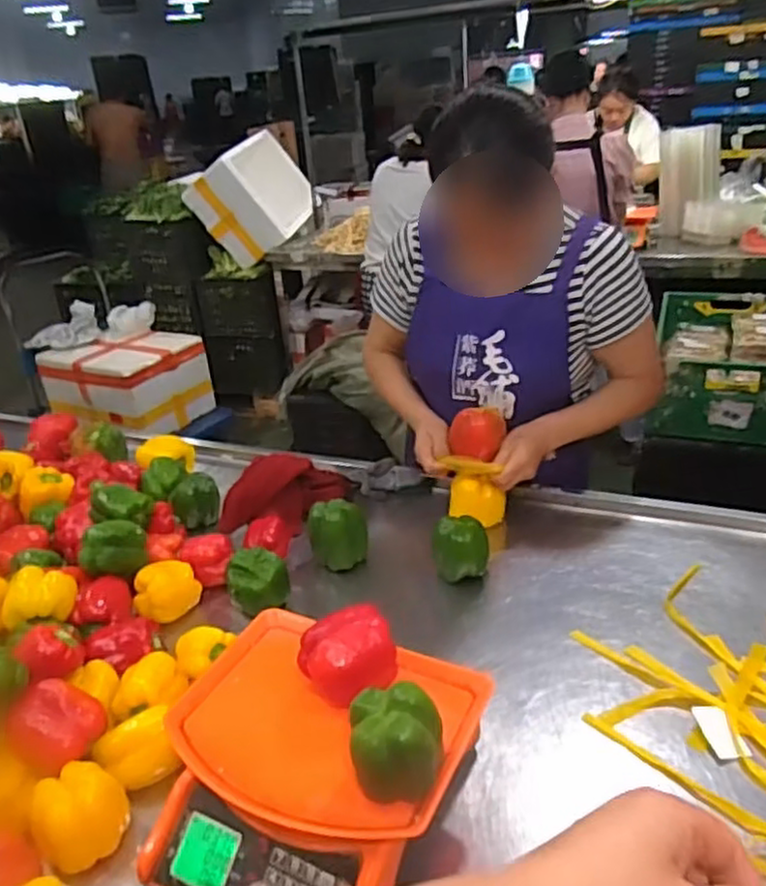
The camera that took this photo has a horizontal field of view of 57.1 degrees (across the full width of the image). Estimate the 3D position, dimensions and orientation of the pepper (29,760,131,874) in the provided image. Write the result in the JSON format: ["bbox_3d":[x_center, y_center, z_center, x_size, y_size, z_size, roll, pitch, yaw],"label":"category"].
[{"bbox_3d":[-0.309,0.377,0.717,0.064,0.075,0.085,14,33,31],"label":"pepper"}]

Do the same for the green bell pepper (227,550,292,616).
[{"bbox_3d":[-0.182,0.202,1.033,0.088,0.067,0.076,-12,29,-15],"label":"green bell pepper"}]

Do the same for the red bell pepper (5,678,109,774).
[{"bbox_3d":[-0.353,0.300,0.755,0.074,0.066,0.080,4,29,15],"label":"red bell pepper"}]

